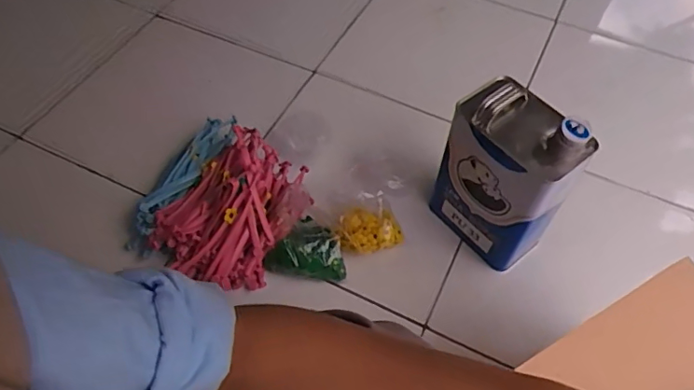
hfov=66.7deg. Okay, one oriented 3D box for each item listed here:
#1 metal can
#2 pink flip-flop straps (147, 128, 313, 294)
[{"bbox_3d":[0.230,-0.028,0.771,0.107,0.253,0.167,-35,63,-22],"label":"metal can"},{"bbox_3d":[-0.170,0.013,0.803,0.175,0.106,0.224,27,59,16],"label":"pink flip-flop straps"}]

